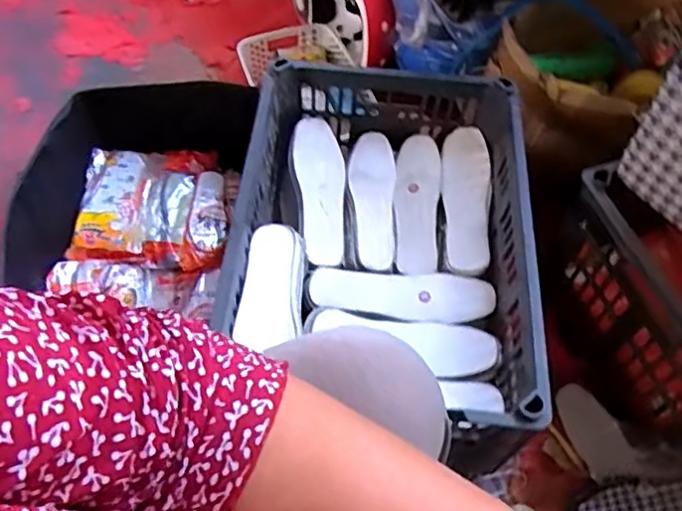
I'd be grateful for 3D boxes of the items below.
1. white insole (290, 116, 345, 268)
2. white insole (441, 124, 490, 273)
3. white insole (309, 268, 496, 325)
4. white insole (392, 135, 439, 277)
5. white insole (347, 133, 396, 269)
[{"bbox_3d":[-0.027,-0.093,0.837,0.070,0.030,0.231,-8,58,-6],"label":"white insole"},{"bbox_3d":[0.174,-0.082,0.841,0.064,0.013,0.226,-5,60,19],"label":"white insole"},{"bbox_3d":[0.078,0.051,0.765,0.228,0.009,0.072,1,58,-1],"label":"white insole"},{"bbox_3d":[0.108,-0.076,0.857,0.061,0.012,0.230,4,59,6],"label":"white insole"},{"bbox_3d":[0.042,-0.081,0.846,0.066,0.009,0.230,5,58,1],"label":"white insole"}]

